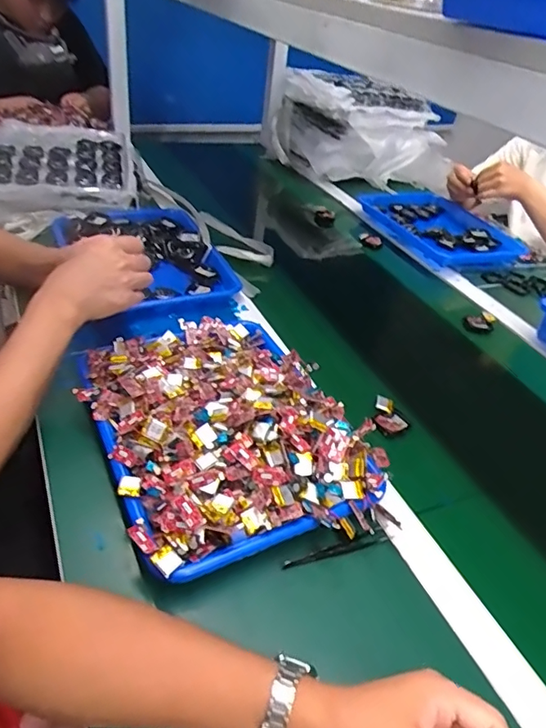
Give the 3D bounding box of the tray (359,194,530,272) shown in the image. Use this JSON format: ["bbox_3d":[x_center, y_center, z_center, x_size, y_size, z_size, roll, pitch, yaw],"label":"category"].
[{"bbox_3d":[0.370,-0.301,1.157,0.242,0.044,0.353,-10,40,-21],"label":"tray"}]

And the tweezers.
[{"bbox_3d":[0.062,0.178,0.501,0.110,0.010,0.012,-8,40,-19],"label":"tweezers"}]

